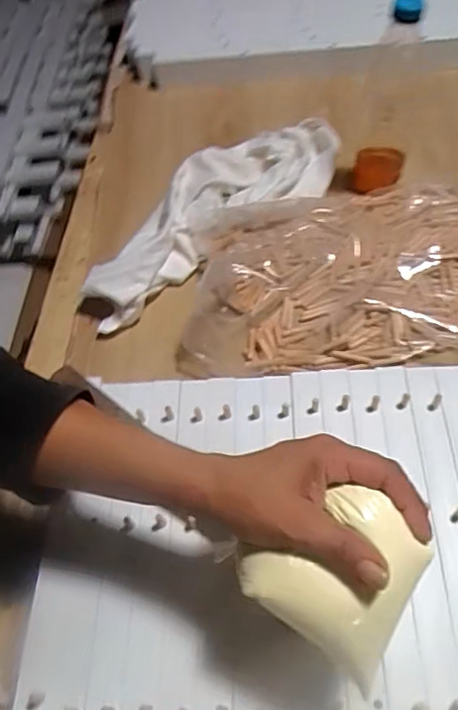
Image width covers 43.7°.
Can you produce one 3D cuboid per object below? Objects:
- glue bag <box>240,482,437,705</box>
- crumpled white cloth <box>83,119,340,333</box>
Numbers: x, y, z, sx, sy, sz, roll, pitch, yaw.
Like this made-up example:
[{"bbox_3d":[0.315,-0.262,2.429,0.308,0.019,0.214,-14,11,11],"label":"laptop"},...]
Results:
[{"bbox_3d":[0.062,0.122,0.323,0.086,0.054,0.076,30,64,23],"label":"glue bag"},{"bbox_3d":[-0.017,-0.174,0.670,0.114,0.043,0.365,32,65,25],"label":"crumpled white cloth"}]

